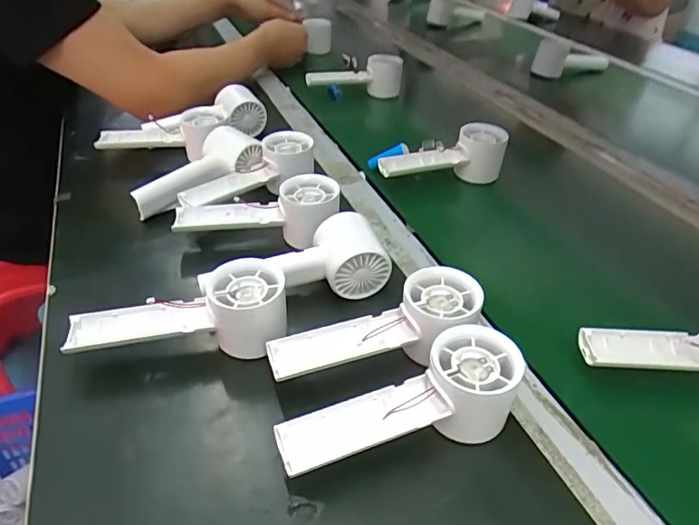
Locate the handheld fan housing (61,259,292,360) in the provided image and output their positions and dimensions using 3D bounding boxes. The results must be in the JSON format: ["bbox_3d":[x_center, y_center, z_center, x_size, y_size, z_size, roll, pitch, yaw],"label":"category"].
[{"bbox_3d":[-0.126,0.042,0.382,0.156,0.057,0.068,1,37,-2],"label":"handheld fan housing"}]

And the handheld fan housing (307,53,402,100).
[{"bbox_3d":[0.007,-0.314,0.843,0.159,0.051,0.059,1,37,-1],"label":"handheld fan housing"}]

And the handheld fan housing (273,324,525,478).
[{"bbox_3d":[0.031,0.091,0.325,0.155,0.056,0.051,-9,39,-14],"label":"handheld fan housing"}]

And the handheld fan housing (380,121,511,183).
[{"bbox_3d":[0.111,-0.129,0.615,0.160,0.050,0.051,-7,38,-12],"label":"handheld fan housing"}]

